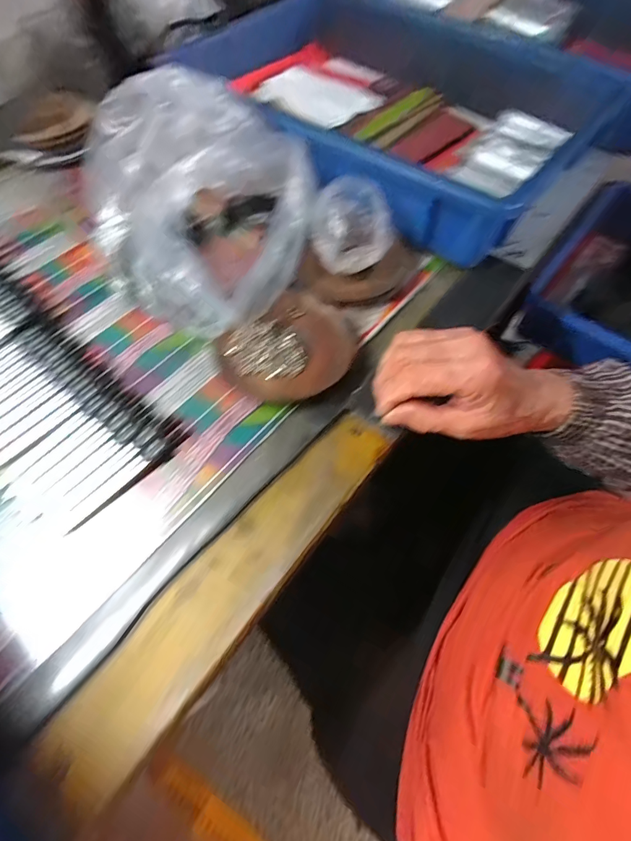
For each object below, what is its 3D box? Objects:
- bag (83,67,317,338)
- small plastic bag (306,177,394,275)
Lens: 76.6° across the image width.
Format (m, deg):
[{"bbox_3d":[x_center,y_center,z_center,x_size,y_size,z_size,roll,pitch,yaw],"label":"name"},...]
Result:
[{"bbox_3d":[-0.108,-0.204,0.357,0.199,0.103,0.195,37,68,17],"label":"bag"},{"bbox_3d":[0.035,-0.179,0.372,0.074,0.053,0.076,5,63,2],"label":"small plastic bag"}]

